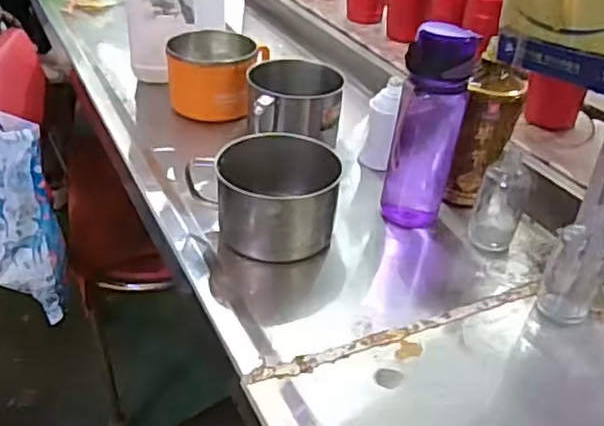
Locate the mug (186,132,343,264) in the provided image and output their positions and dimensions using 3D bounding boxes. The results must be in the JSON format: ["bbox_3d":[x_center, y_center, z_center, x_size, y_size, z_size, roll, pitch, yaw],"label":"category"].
[{"bbox_3d":[-0.039,-0.016,0.714,0.152,0.101,0.109,-10,37,-18],"label":"mug"}]

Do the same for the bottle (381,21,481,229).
[{"bbox_3d":[0.136,-0.082,0.707,0.075,0.231,0.067,10,36,11],"label":"bottle"}]

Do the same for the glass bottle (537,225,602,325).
[{"bbox_3d":[0.278,0.061,0.648,0.054,0.092,0.044,22,39,25],"label":"glass bottle"}]

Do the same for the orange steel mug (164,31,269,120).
[{"bbox_3d":[-0.127,-0.204,0.971,0.153,0.107,0.112,-1,35,-6],"label":"orange steel mug"}]

